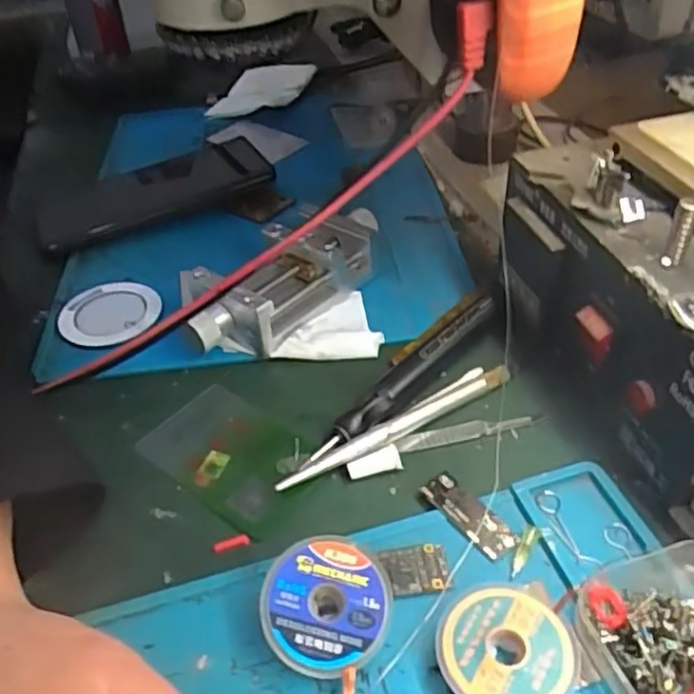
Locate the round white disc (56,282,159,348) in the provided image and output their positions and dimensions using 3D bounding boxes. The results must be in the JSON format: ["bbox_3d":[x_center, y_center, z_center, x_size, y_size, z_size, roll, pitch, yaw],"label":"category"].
[{"bbox_3d":[-0.138,-0.020,0.392,0.051,0.004,0.056,0,45,0],"label":"round white disc"}]

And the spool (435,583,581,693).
[{"bbox_3d":[0.054,0.104,0.227,0.044,0.015,0.043,-3,41,3],"label":"spool"}]

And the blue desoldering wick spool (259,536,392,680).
[{"bbox_3d":[-0.008,0.092,0.240,0.045,0.010,0.045,1,64,-3],"label":"blue desoldering wick spool"}]

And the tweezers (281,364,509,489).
[{"bbox_3d":[0.023,0.037,0.313,0.124,0.009,0.016,-25,44,-22],"label":"tweezers"}]

